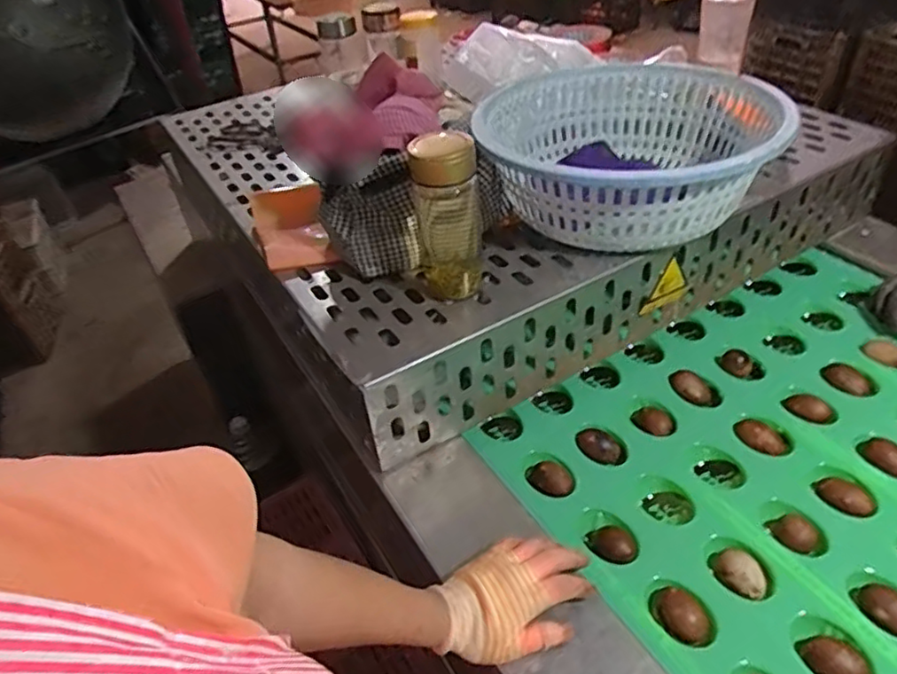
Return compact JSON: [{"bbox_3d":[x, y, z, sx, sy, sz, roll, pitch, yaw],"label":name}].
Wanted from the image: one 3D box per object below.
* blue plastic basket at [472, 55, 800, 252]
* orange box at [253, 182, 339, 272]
[{"bbox_3d":[0.226,-0.249,0.846,0.363,0.118,0.387,-5,40,-2],"label":"blue plastic basket"},{"bbox_3d":[-0.214,-0.150,0.873,0.092,0.044,0.184,-15,41,-14],"label":"orange box"}]

